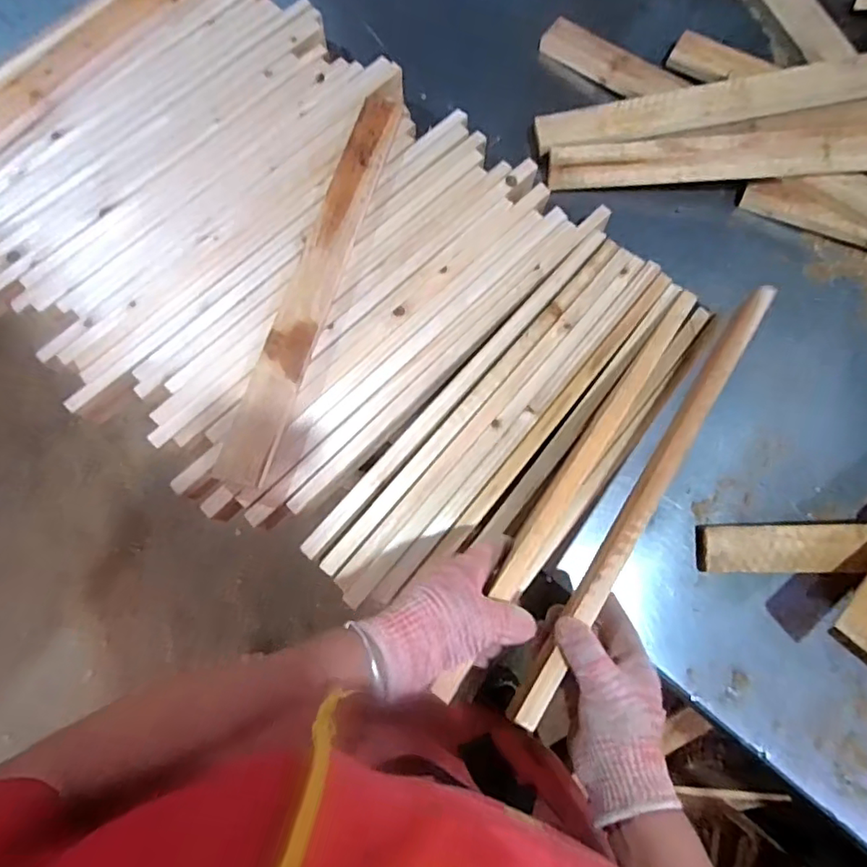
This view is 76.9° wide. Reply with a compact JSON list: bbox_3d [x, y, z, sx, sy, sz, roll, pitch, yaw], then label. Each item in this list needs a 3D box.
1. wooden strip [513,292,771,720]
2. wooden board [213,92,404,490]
[{"bbox_3d":[0.209,0.039,0.507,0.023,0.021,0.493,35,73,7],"label":"wooden strip"},{"bbox_3d":[-0.128,-0.180,0.611,0.052,0.026,0.490,16,76,3],"label":"wooden board"}]

